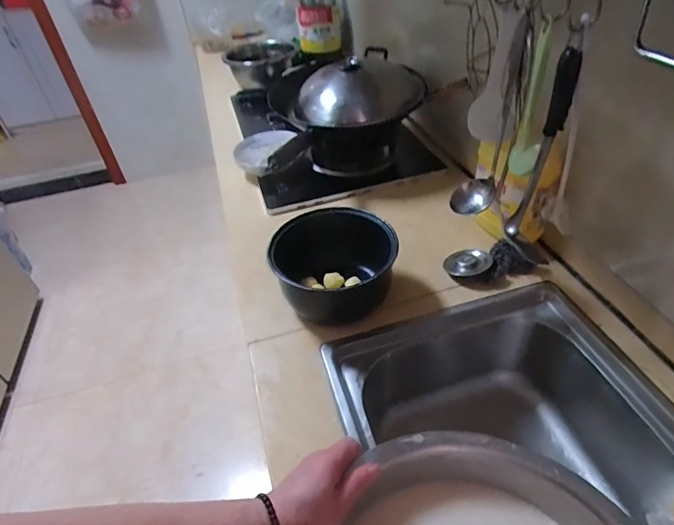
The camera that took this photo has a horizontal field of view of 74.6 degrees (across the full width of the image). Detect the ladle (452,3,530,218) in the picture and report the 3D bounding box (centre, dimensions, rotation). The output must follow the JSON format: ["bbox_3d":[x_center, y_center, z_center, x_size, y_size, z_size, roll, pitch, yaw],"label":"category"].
[{"bbox_3d":[0.203,-0.186,0.606,0.071,0.253,0.055,7,43,16],"label":"ladle"}]

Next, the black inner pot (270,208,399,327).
[{"bbox_3d":[-0.003,0.010,0.759,0.206,0.116,0.182,-6,41,1],"label":"black inner pot"}]

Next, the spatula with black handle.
[{"bbox_3d":[0.252,-0.119,0.554,0.067,0.315,0.044,-21,43,-15],"label":"spatula with black handle"}]

